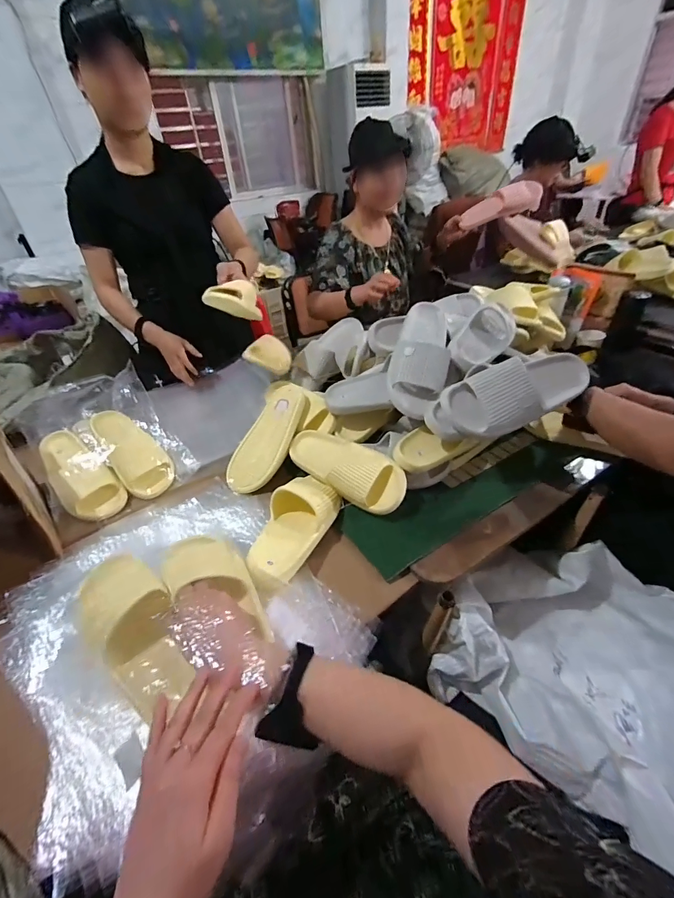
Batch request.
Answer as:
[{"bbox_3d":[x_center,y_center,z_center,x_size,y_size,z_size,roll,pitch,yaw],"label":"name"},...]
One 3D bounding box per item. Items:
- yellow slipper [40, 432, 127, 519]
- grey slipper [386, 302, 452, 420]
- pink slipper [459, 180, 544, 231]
[{"bbox_3d":[-0.535,0.040,0.774,0.247,0.065,0.100,38,54,23],"label":"yellow slipper"},{"bbox_3d":[0.171,-0.193,0.769,0.116,0.073,0.271,7,64,15],"label":"grey slipper"},{"bbox_3d":[0.585,-0.871,1.348,0.276,0.102,0.077,-12,36,19],"label":"pink slipper"}]

